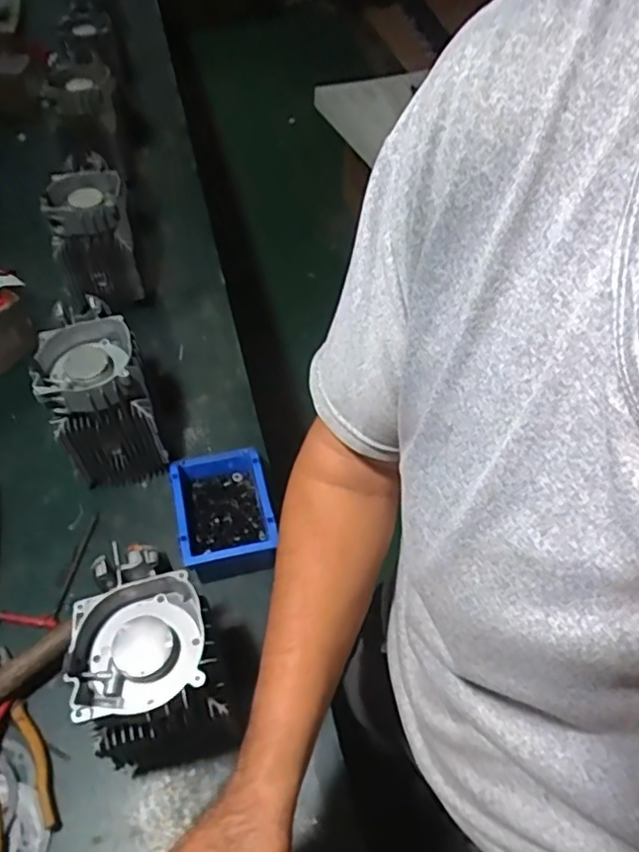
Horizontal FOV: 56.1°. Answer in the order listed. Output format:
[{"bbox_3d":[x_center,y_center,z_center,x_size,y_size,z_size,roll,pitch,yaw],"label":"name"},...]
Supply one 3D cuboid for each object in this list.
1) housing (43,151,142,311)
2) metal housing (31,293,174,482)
[{"bbox_3d":[-0.366,-0.313,0.980,0.124,0.167,0.158,-13,53,-14],"label":"housing"},{"bbox_3d":[-0.280,-0.030,0.784,0.117,0.207,0.129,-12,53,-13],"label":"metal housing"}]

